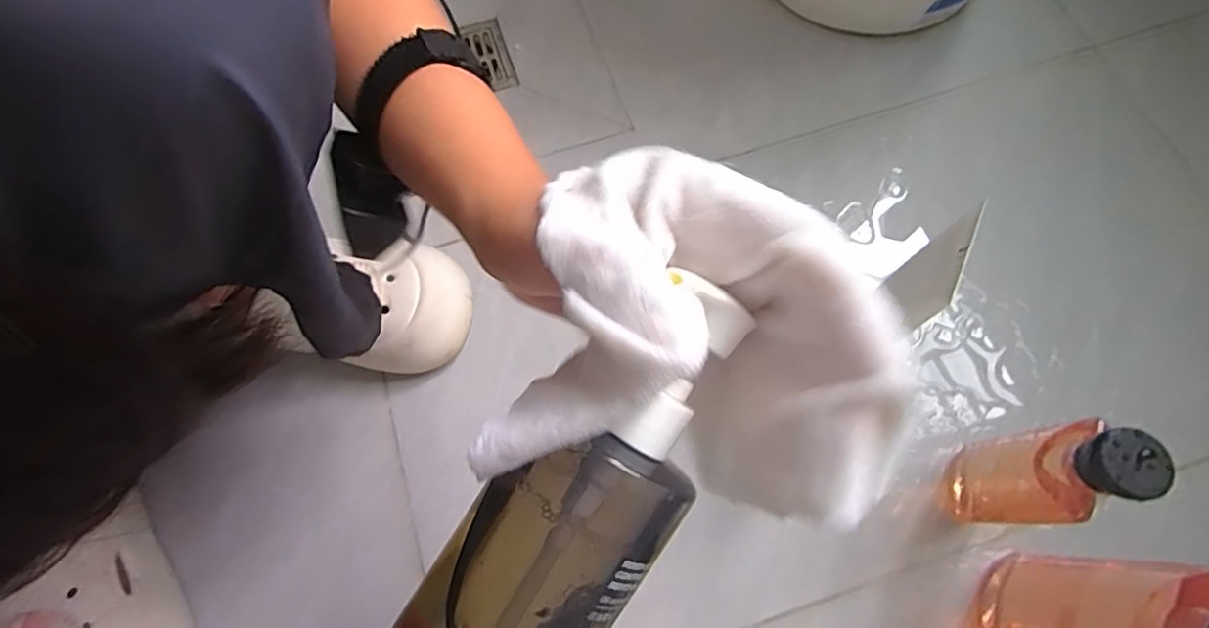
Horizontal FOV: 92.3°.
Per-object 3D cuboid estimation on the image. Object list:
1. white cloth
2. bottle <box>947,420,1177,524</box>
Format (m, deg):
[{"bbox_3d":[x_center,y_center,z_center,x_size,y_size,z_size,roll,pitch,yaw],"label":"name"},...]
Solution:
[{"bbox_3d":[0.028,0.004,0.183,0.106,0.061,0.101,11,72,5],"label":"white cloth"},{"bbox_3d":[0.296,0.113,0.399,0.033,0.168,0.057,2,71,2],"label":"bottle"}]

